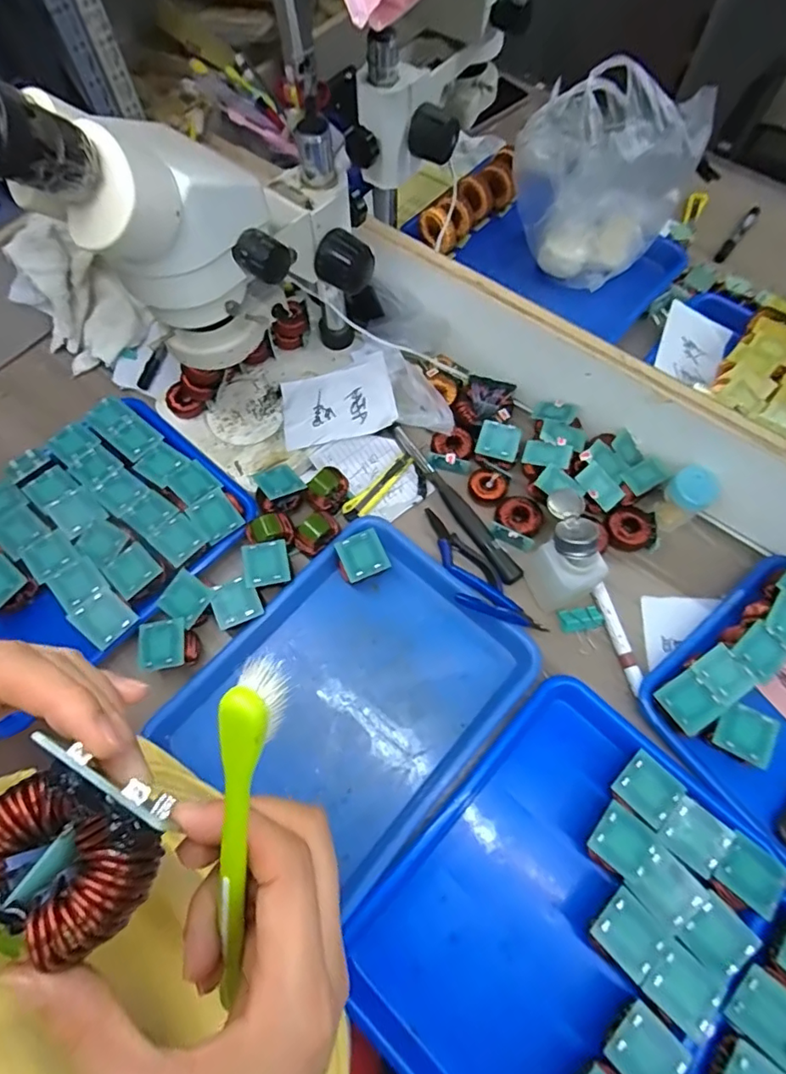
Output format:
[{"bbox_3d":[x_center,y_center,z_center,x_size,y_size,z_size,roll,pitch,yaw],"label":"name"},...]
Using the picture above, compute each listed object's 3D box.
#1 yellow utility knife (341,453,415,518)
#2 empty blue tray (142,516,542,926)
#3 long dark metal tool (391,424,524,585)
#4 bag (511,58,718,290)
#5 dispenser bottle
[{"bbox_3d":[-0.015,-0.058,0.622,0.026,0.011,0.105,40,71,16],"label":"yellow utility knife"},{"bbox_3d":[-0.034,0.148,0.516,0.242,0.050,0.297,40,71,16],"label":"empty blue tray"},{"bbox_3d":[0.068,-0.045,0.614,0.022,0.020,0.234,-30,69,-14],"label":"long dark metal tool"},{"bbox_3d":[0.256,-0.452,0.670,0.201,0.176,0.149,29,70,12],"label":"bag"},{"bbox_3d":[0.168,0.015,0.542,0.053,0.112,0.091,-20,67,-10],"label":"dispenser bottle"}]

